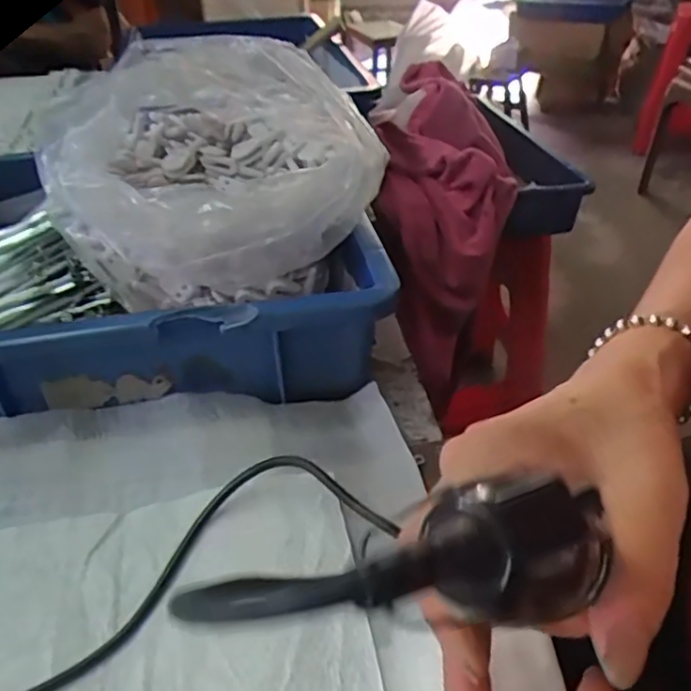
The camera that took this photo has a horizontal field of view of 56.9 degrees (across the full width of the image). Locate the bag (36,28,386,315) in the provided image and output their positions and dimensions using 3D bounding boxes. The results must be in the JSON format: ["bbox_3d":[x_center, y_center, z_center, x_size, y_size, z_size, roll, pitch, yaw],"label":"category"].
[{"bbox_3d":[-0.078,-0.110,0.397,0.194,0.106,0.169,0,36,4],"label":"bag"}]

